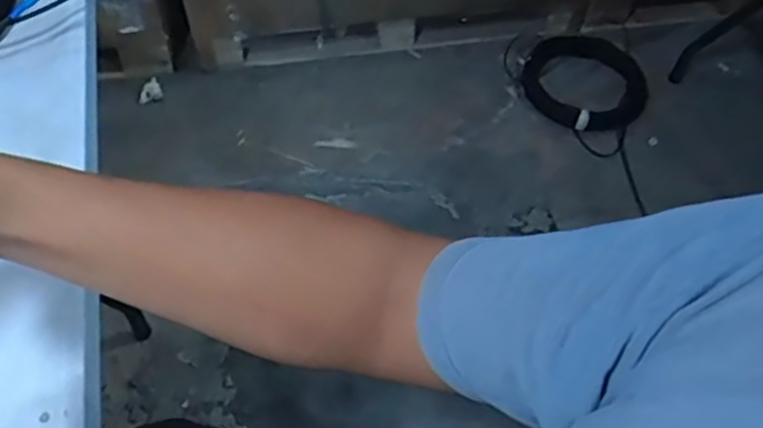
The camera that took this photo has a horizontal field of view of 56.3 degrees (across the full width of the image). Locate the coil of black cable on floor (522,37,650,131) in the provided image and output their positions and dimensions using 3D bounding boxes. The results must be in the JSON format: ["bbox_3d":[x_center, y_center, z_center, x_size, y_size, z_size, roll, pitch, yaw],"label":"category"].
[{"bbox_3d":[0.513,-0.338,1.778,0.307,0.062,0.284,2,53,-2],"label":"coil of black cable on floor"}]

